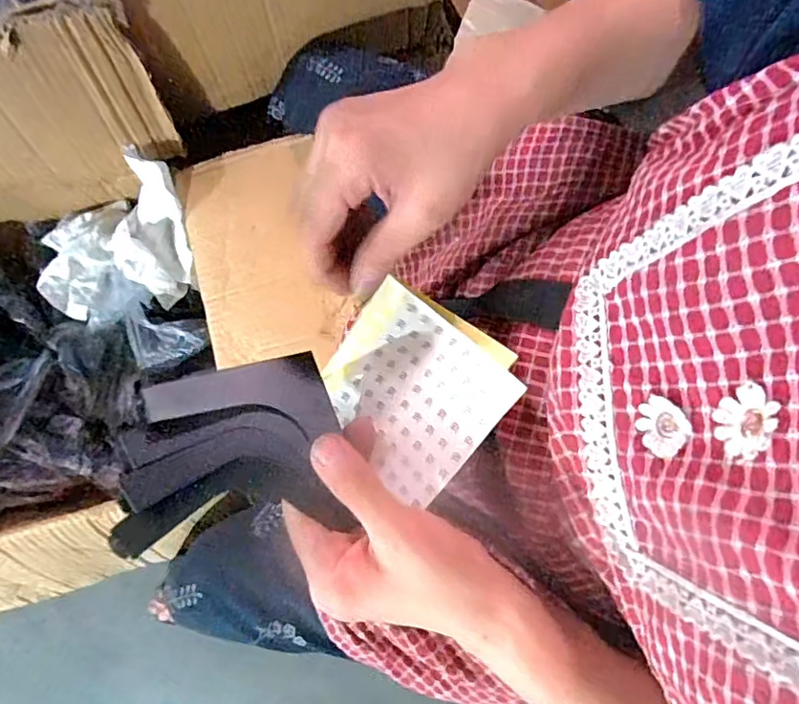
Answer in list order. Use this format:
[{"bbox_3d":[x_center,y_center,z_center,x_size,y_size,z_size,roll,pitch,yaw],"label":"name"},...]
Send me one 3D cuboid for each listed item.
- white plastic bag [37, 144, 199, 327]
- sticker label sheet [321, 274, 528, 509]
[{"bbox_3d":[-0.337,-0.119,0.629,0.188,0.122,0.162,-9,83,-5],"label":"white plastic bag"},{"bbox_3d":[0.007,0.019,0.337,0.119,0.007,0.100,43,99,32],"label":"sticker label sheet"}]

